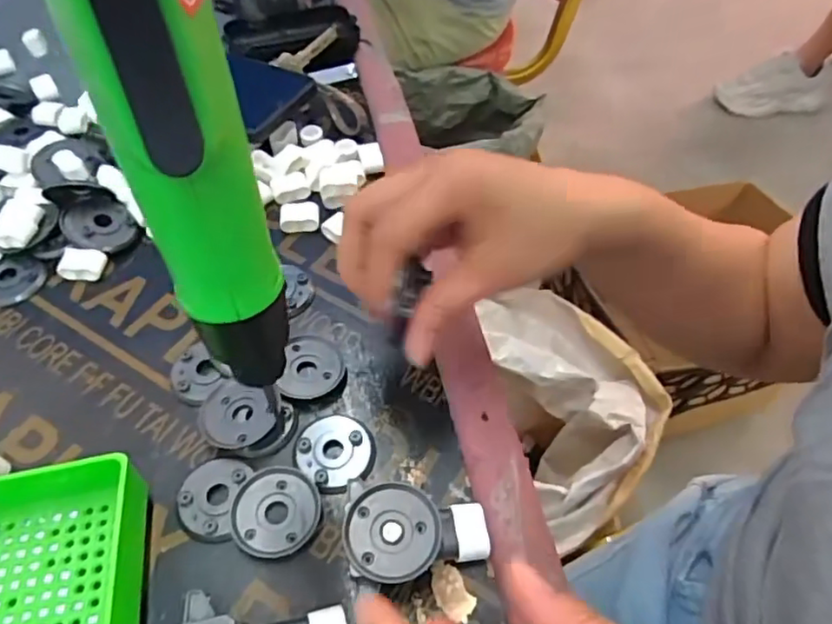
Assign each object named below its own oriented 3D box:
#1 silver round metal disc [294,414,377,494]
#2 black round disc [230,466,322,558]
[{"bbox_3d":[-0.042,0.071,0.313,0.042,0.004,0.038,38,62,23],"label":"silver round metal disc"},{"bbox_3d":[-0.068,0.097,0.293,0.041,0.005,0.042,1,54,-1],"label":"black round disc"}]

